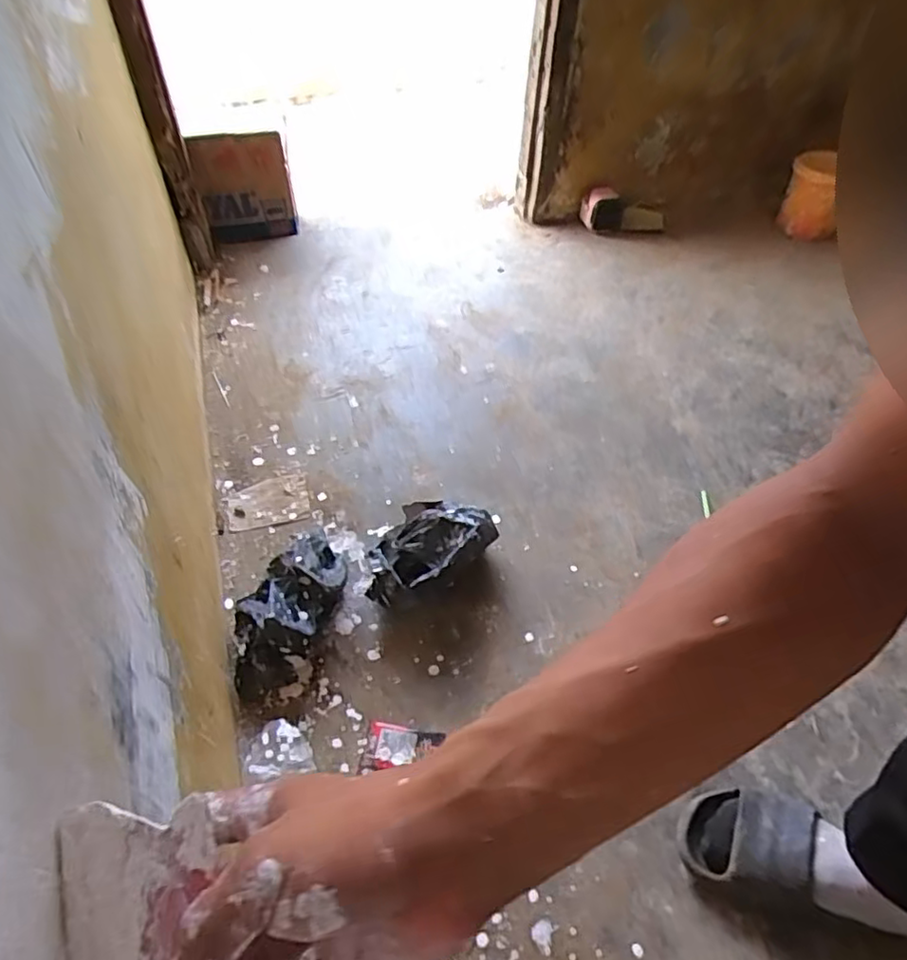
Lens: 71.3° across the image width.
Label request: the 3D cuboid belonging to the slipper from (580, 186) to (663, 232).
[{"bbox_3d":[0.437,-0.678,1.612,0.253,0.088,0.067,-2,49,-26],"label":"slipper"}]

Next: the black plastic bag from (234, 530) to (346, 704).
[{"bbox_3d":[-0.225,0.173,0.839,0.124,0.088,0.234,17,64,10],"label":"black plastic bag"}]

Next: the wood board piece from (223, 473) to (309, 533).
[{"bbox_3d":[-0.297,0.034,1.008,0.126,0.009,0.086,-14,53,-16],"label":"wood board piece"}]

